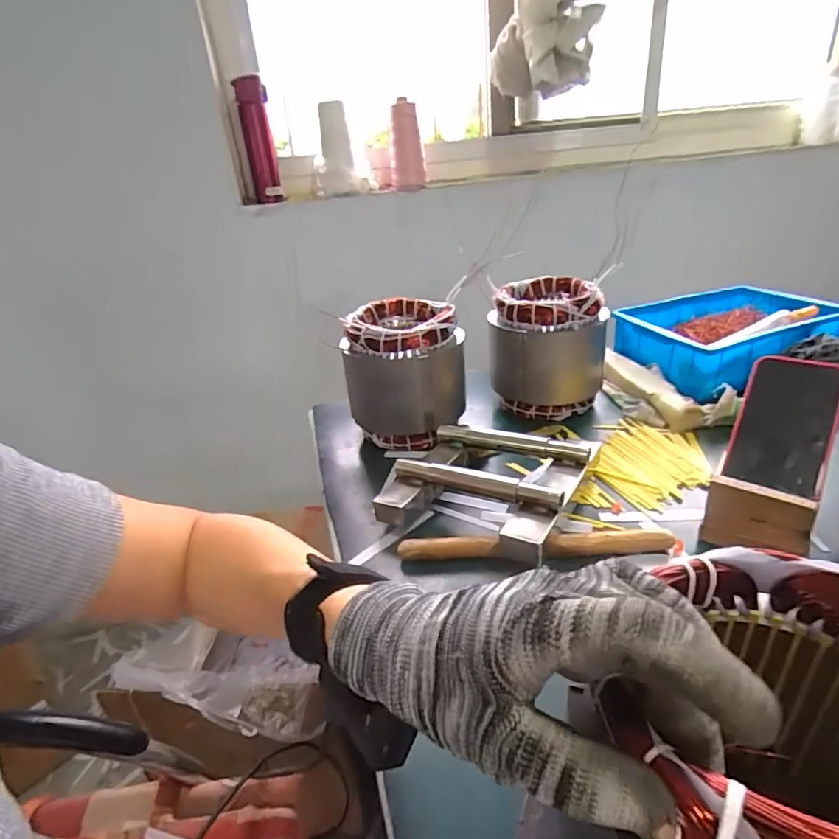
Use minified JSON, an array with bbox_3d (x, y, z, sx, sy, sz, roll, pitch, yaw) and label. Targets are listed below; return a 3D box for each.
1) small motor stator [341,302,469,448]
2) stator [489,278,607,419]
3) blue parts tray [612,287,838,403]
[{"bbox_3d":[-0.011,-0.058,0.685,0.137,0.170,0.127,-1,28,9],"label":"small motor stator"},{"bbox_3d":[0.176,-0.100,0.723,0.151,0.163,0.134,1,29,13],"label":"stator"},{"bbox_3d":[0.472,-0.123,0.789,0.287,0.084,0.232,-14,29,-14],"label":"blue parts tray"}]

